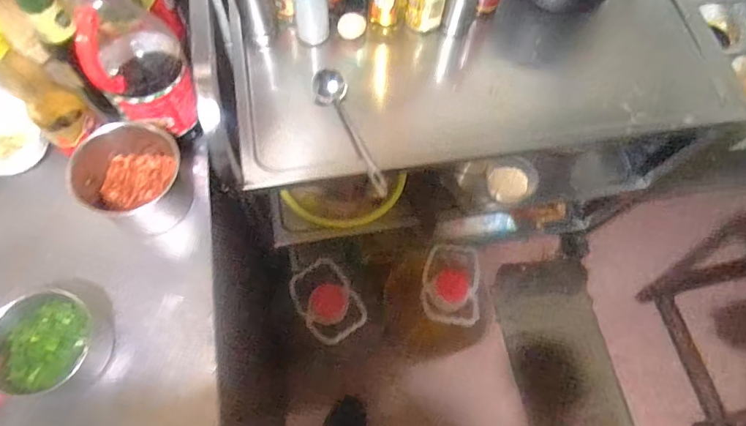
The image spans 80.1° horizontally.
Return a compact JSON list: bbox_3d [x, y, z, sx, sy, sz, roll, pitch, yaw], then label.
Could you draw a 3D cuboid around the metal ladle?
[{"bbox_3d":[-0.038,-0.130,0.731,0.062,0.050,0.242,-19,71,-10],"label":"metal ladle"}]

